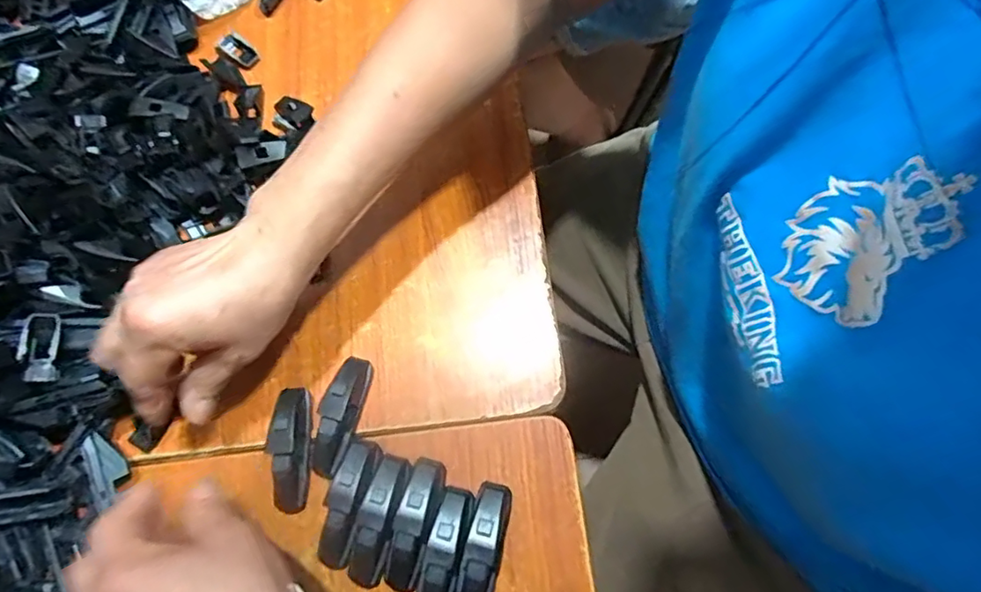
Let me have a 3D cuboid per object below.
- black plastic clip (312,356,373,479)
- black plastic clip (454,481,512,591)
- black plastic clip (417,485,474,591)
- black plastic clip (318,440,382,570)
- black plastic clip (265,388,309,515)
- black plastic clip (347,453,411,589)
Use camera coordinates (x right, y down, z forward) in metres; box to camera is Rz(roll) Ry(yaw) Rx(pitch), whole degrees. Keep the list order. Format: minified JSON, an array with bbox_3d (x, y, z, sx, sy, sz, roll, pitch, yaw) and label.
[{"bbox_3d":[-0.098,0.076,0.356,0.026,0.022,0.076,15,75,10],"label":"black plastic clip"},{"bbox_3d":[-0.005,0.151,0.325,0.022,0.022,0.077,12,74,10],"label":"black plastic clip"},{"bbox_3d":[-0.027,0.154,0.327,0.022,0.023,0.076,11,74,9],"label":"black plastic clip"},{"bbox_3d":[-0.089,0.127,0.339,0.024,0.024,0.076,16,75,11],"label":"black plastic clip"},{"bbox_3d":[-0.128,0.098,0.354,0.020,0.025,0.076,-4,72,5],"label":"black plastic clip"},{"bbox_3d":[-0.067,0.137,0.335,0.024,0.026,0.078,14,75,10],"label":"black plastic clip"}]

